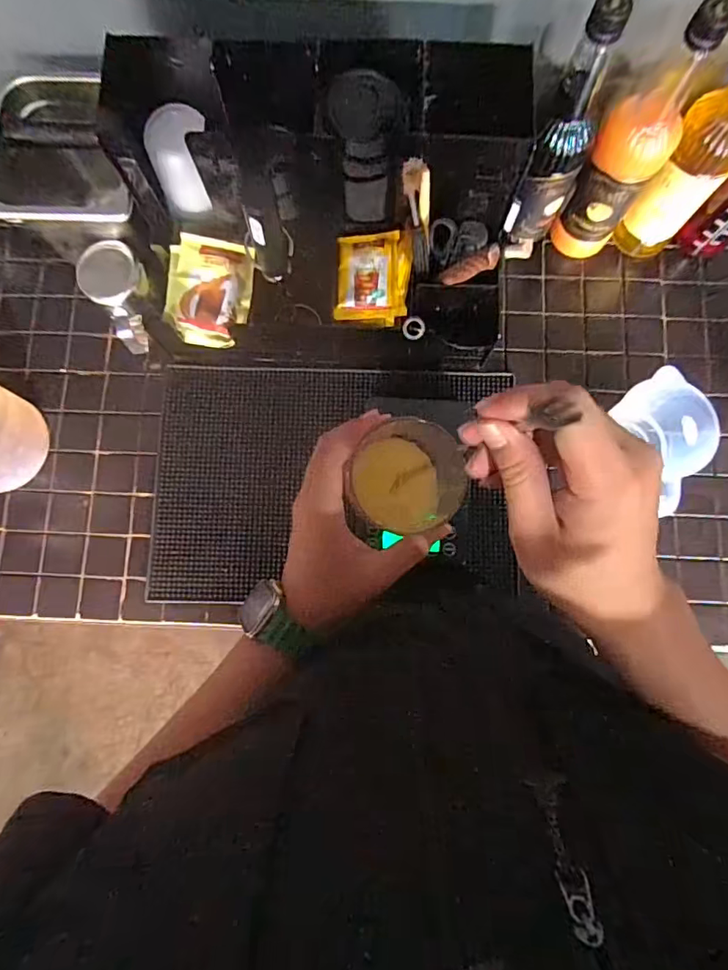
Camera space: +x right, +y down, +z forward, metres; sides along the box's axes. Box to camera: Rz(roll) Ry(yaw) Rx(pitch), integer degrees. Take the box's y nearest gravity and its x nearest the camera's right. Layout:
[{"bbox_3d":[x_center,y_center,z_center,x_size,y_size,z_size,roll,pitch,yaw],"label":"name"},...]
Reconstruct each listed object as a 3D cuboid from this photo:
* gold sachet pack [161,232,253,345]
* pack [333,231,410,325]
[{"bbox_3d":[-0.183,-0.226,0.603,0.097,0.024,0.125,4,80,1],"label":"gold sachet pack"},{"bbox_3d":[0.010,-0.228,0.565,0.078,0.015,0.105,4,80,1],"label":"pack"}]

